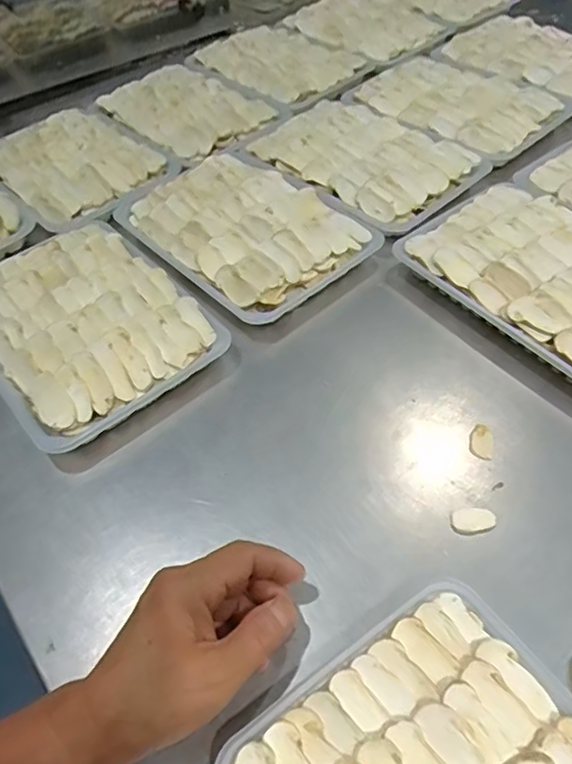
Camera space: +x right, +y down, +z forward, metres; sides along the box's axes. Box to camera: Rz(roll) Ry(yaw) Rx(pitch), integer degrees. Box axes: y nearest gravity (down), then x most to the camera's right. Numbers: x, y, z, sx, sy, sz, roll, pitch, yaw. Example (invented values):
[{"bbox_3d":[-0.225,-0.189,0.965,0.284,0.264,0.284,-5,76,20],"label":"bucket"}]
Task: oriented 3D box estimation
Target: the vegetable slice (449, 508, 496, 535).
[{"bbox_3d":[0.118,0.088,0.344,0.027,0.007,0.015,-10,51,-4],"label":"vegetable slice"}]

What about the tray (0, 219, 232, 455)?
[{"bbox_3d":[-0.176,-0.054,0.458,0.160,0.033,0.233,-36,57,-23],"label":"tray"}]

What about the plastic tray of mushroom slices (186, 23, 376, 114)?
[{"bbox_3d":[-0.015,-0.439,0.754,0.170,0.019,0.251,-36,57,-23],"label":"plastic tray of mushroom slices"}]

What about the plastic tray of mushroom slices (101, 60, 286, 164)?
[{"bbox_3d":[-0.126,-0.337,0.692,0.152,0.036,0.226,-38,58,-24],"label":"plastic tray of mushroom slices"}]

